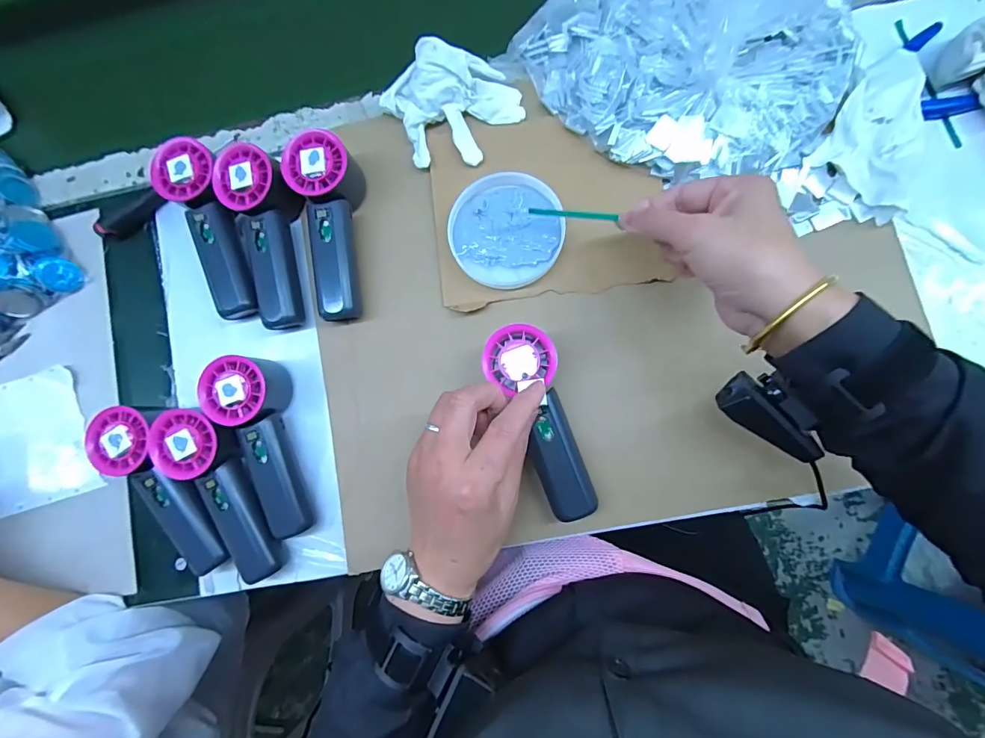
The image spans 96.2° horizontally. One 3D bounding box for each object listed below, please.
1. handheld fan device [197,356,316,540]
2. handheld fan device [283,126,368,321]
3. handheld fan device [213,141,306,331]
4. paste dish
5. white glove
[{"bbox_3d":[-0.197,0.067,0.374,0.048,0.054,0.152,-16,82,4],"label":"handheld fan device"},{"bbox_3d":[-0.147,-0.122,0.388,0.055,0.052,0.155,-1,83,6],"label":"handheld fan device"},{"bbox_3d":[-0.203,-0.116,0.400,0.057,0.046,0.156,-10,96,4],"label":"handheld fan device"},{"bbox_3d":[0.013,-0.119,0.381,0.093,0.023,0.093,-1,83,6],"label":"paste dish"},{"bbox_3d":[-0.040,-0.241,0.398,0.103,0.044,0.108,-1,83,6],"label":"white glove"}]

